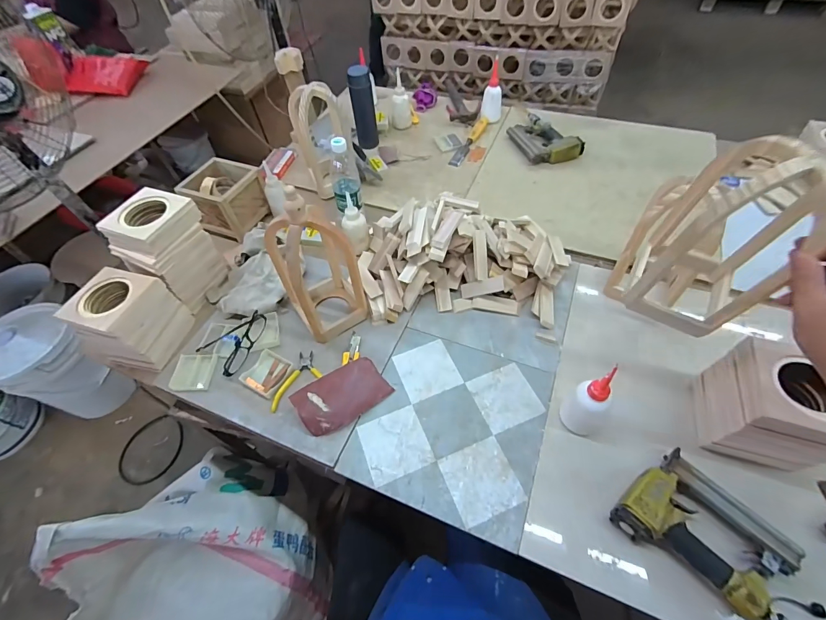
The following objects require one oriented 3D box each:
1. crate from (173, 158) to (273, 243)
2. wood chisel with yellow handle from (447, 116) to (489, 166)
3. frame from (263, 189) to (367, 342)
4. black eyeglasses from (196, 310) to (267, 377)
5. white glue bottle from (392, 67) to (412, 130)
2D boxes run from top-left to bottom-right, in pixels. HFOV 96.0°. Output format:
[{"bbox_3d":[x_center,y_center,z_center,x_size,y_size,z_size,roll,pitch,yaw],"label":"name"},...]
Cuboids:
[{"bbox_3d":[-0.456,-0.280,0.928,0.153,0.112,0.166,15,57,16],"label":"crate"},{"bbox_3d":[0.174,-0.516,1.129,0.038,0.027,0.236,20,58,18],"label":"wood chisel with yellow handle"},{"bbox_3d":[-0.176,-0.081,0.674,0.122,0.294,0.130,-30,58,-19],"label":"frame"},{"bbox_3d":[-0.346,0.056,0.735,0.106,0.030,0.129,32,61,23],"label":"black eyeglasses"},{"bbox_3d":[-0.037,-0.652,1.152,0.061,0.153,0.064,-1,54,4],"label":"white glue bottle"}]

